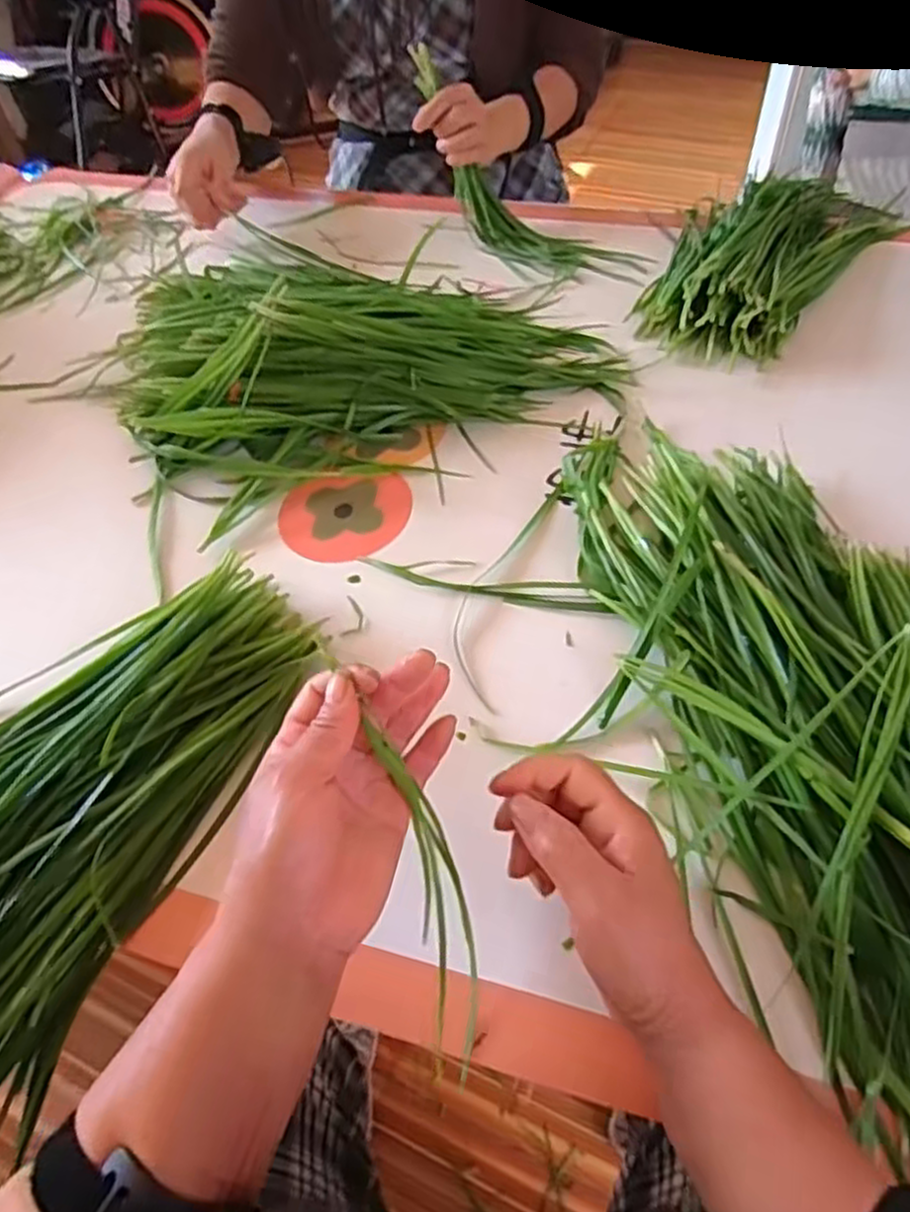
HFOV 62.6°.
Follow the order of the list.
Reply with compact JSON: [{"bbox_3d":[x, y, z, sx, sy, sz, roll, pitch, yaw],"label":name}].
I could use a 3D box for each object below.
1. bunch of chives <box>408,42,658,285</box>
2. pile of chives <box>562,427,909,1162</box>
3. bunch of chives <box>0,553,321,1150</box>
[{"bbox_3d":[0.049,-0.401,0.733,0.307,0.070,0.084,43,65,3],"label":"bunch of chives"},{"bbox_3d":[0.192,0.050,0.395,0.203,0.048,0.441,-4,53,2],"label":"pile of chives"},{"bbox_3d":[-0.229,0.095,0.404,0.191,0.047,0.313,21,58,19],"label":"bunch of chives"}]

